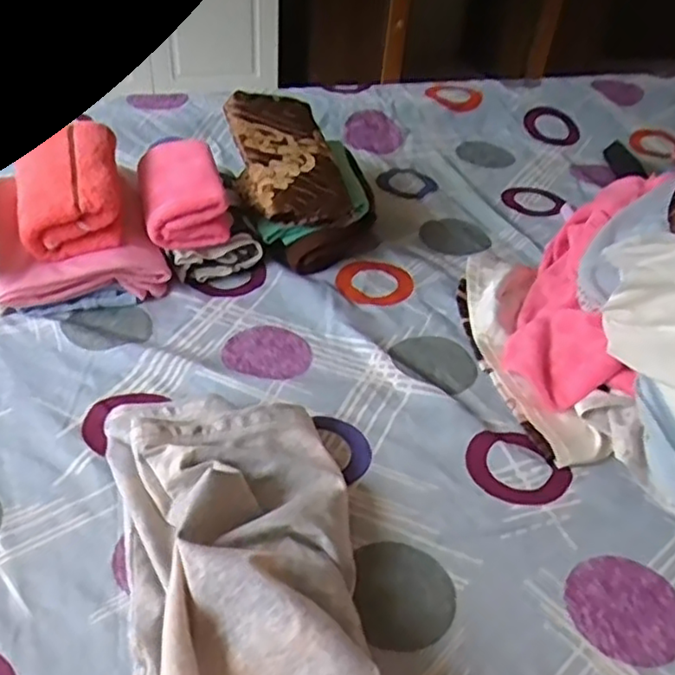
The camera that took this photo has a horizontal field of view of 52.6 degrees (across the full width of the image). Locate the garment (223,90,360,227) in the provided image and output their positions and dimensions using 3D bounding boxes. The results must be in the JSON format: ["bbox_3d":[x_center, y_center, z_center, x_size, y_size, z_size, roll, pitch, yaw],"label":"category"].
[{"bbox_3d":[-0.066,-0.228,0.866,0.125,0.049,0.280,-8,43,-15],"label":"garment"}]

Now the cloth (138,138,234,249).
[{"bbox_3d":[-0.190,-0.185,0.833,0.095,0.058,0.178,-8,43,-15],"label":"cloth"}]

